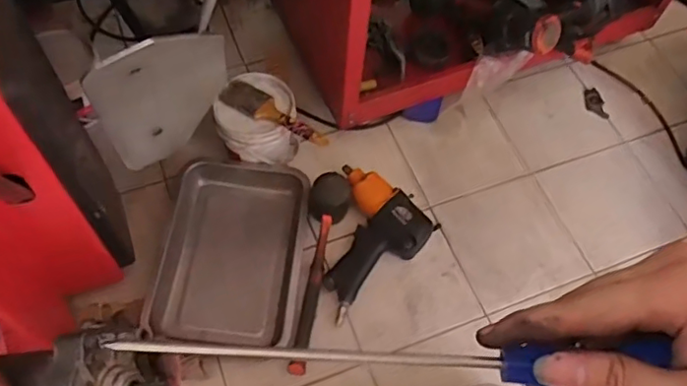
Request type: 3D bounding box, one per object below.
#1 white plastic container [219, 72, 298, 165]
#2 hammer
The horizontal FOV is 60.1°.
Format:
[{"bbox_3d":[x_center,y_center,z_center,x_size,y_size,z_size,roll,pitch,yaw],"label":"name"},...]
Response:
[{"bbox_3d":[-0.138,-0.110,0.977,0.120,0.135,0.126,2,61,-3],"label":"white plastic container"},{"bbox_3d":[-0.035,0.117,0.881,0.064,0.092,0.290,7,61,0],"label":"hammer"}]

